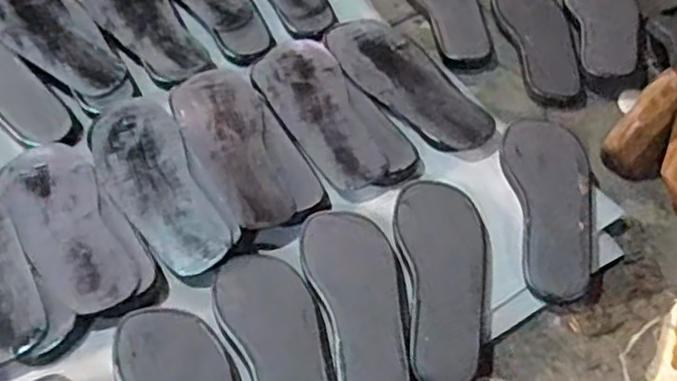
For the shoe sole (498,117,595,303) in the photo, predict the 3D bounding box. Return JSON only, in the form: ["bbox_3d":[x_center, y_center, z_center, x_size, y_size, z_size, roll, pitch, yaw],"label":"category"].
[{"bbox_3d":[0.232,0.006,0.739,0.086,0.033,0.247,1,53,-1],"label":"shoe sole"}]

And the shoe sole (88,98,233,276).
[{"bbox_3d":[-0.202,-0.014,0.743,0.095,0.017,0.263,-24,57,-19],"label":"shoe sole"}]

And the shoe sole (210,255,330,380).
[{"bbox_3d":[-0.051,0.152,0.619,0.085,0.014,0.227,-16,55,-14],"label":"shoe sole"}]

